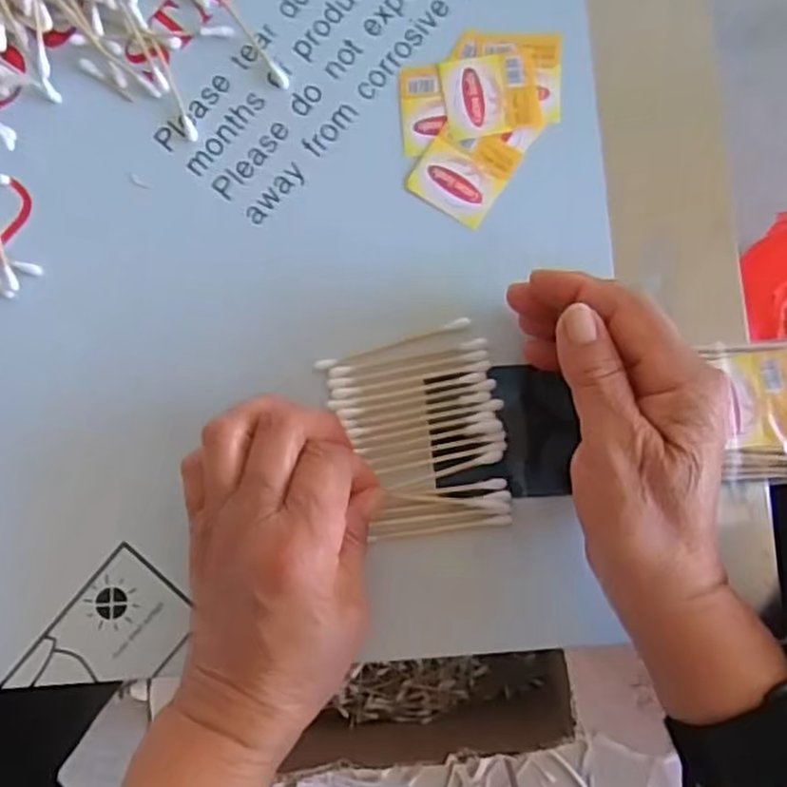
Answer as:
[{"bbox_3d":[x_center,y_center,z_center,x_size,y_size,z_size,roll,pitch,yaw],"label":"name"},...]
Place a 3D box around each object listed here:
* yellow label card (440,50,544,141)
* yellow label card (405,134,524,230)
[{"bbox_3d":[0.046,-0.141,0.347,0.043,0.004,0.038,-8,87,0],"label":"yellow label card"},{"bbox_3d":[0.033,-0.104,0.343,0.039,0.004,0.043,34,87,2],"label":"yellow label card"}]

